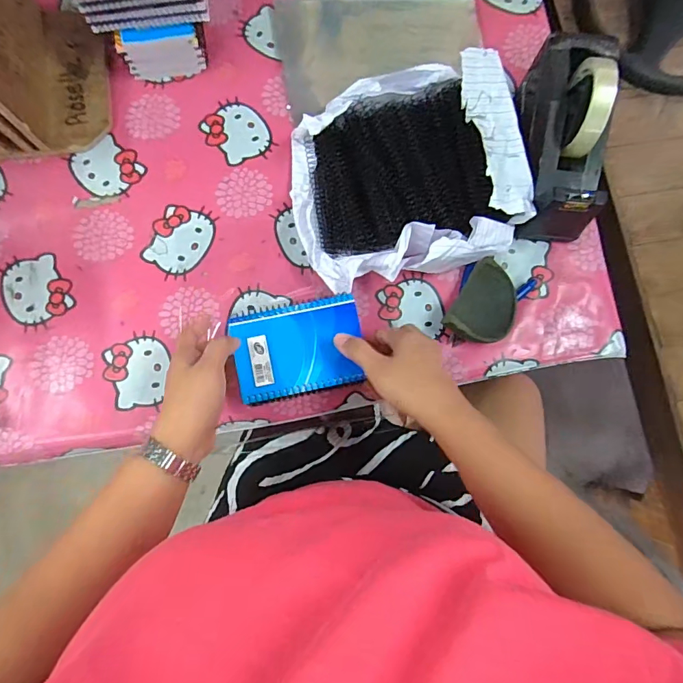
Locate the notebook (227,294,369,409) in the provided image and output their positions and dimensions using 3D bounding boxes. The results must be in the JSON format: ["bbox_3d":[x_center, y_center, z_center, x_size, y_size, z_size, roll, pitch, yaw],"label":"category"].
[{"bbox_3d":[-0.043,0.007,0.458,0.127,0.010,0.092,-12,82,-4],"label":"notebook"}]

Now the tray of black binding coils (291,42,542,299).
[{"bbox_3d":[0.070,-0.193,0.494,0.251,0.084,0.231,-16,83,-5],"label":"tray of black binding coils"}]

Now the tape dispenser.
[{"bbox_3d":[0.250,-0.228,0.492,0.080,0.113,0.216,0,94,-3],"label":"tape dispenser"}]

